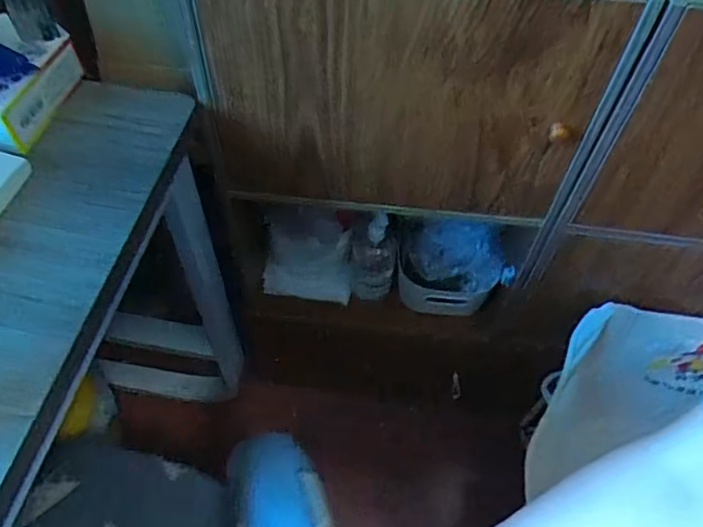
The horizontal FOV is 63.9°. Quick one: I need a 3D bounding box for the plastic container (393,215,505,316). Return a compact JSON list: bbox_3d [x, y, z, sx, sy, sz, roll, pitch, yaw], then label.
[{"bbox_3d":[0.151,0.008,0.899,0.167,0.148,0.087,9,55,4],"label":"plastic container"}]

